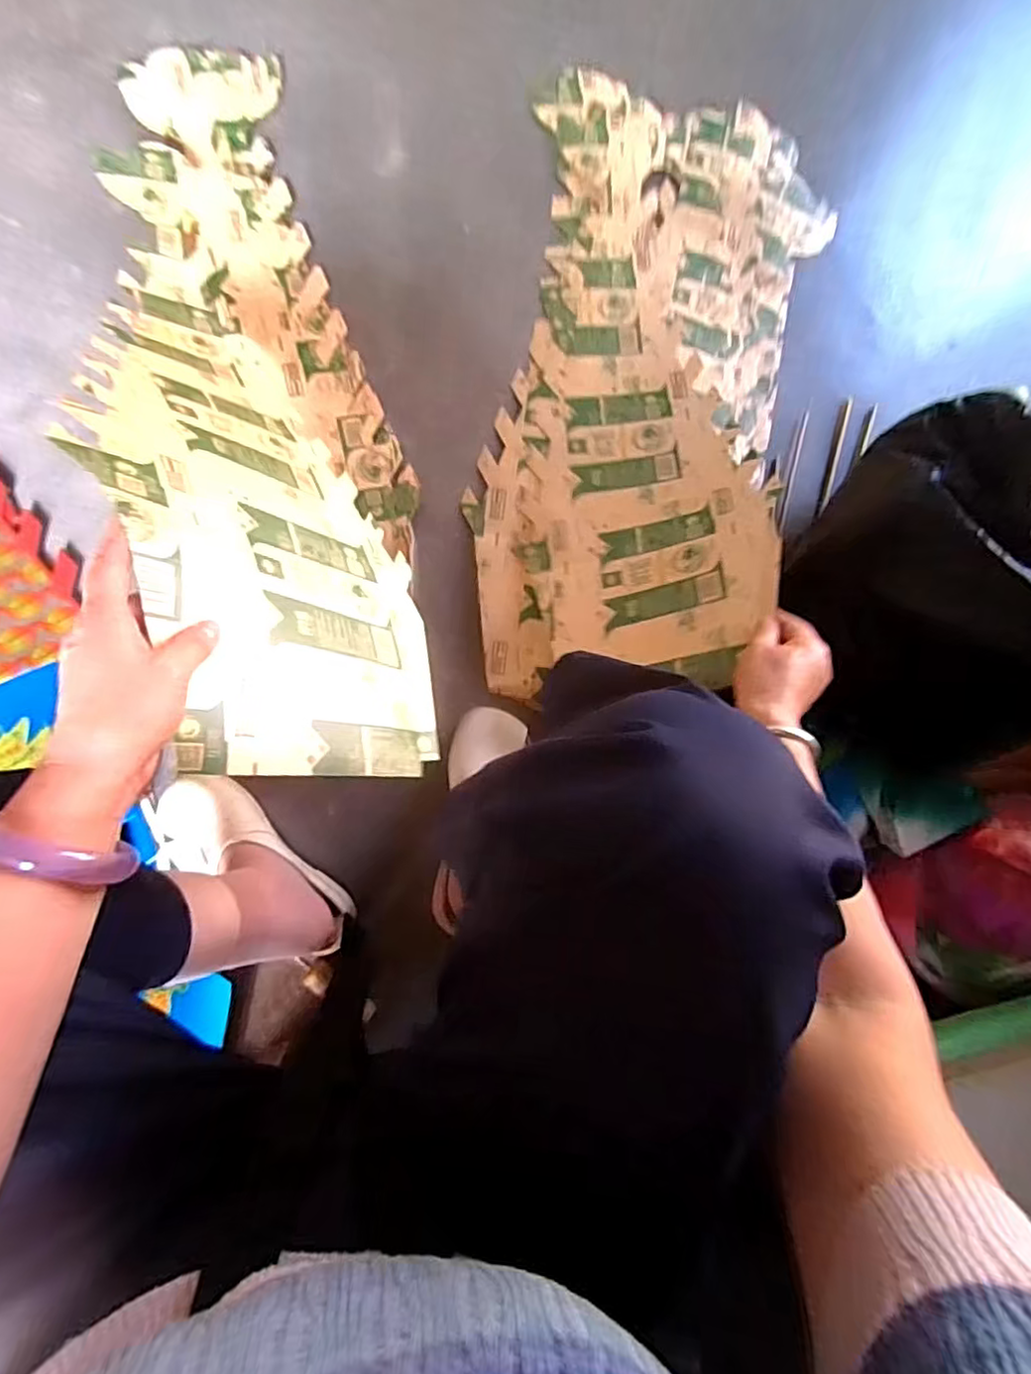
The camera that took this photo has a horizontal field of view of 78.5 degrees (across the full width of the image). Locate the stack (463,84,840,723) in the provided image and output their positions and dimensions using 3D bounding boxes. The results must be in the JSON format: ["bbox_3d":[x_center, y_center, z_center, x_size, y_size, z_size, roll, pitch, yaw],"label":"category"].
[{"bbox_3d":[0.151,-0.362,0.697,0.340,0.161,0.726,14,76,-7],"label":"stack"}]

